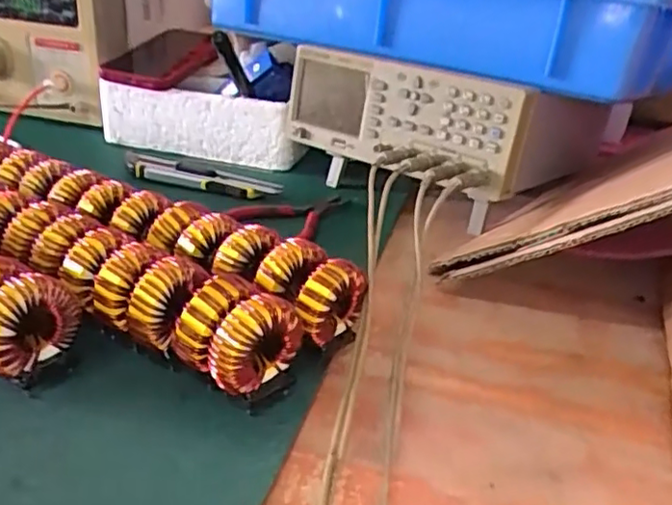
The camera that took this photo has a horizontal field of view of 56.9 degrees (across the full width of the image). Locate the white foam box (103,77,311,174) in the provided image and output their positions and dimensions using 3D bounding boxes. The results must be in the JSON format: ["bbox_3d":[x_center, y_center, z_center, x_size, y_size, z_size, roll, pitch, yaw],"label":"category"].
[{"bbox_3d":[-0.148,-0.131,0.630,0.213,0.061,0.029,12,29,12],"label":"white foam box"}]

